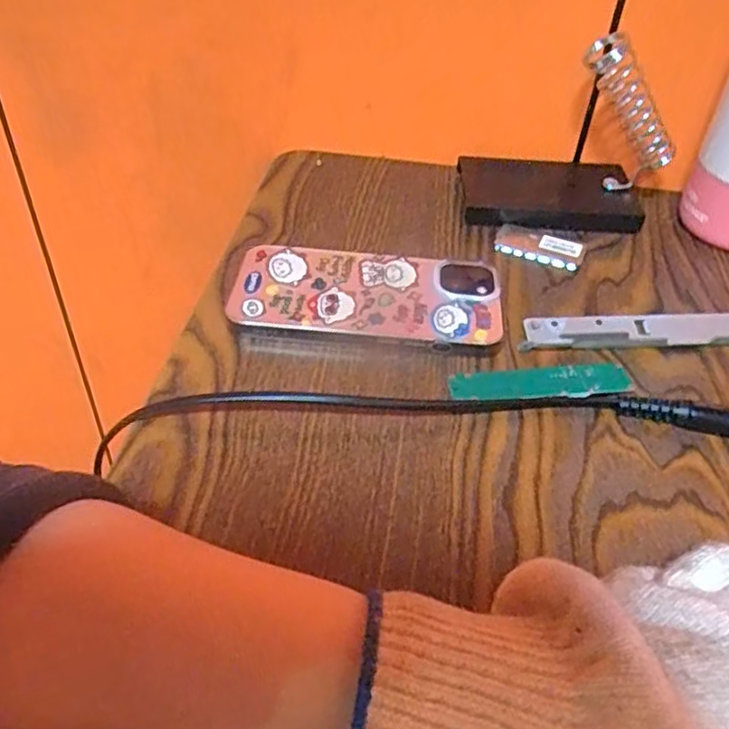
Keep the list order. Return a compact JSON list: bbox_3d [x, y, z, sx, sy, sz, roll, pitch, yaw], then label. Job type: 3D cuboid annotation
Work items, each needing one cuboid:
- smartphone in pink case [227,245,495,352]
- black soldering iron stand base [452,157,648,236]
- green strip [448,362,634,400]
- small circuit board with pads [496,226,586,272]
[{"bbox_3d":[0.001,-0.036,0.371,0.141,0.013,0.067,3,45,0],"label":"smartphone in pink case"},{"bbox_3d":[0.124,-0.113,0.464,0.114,0.018,0.073,1,45,-2],"label":"black soldering iron stand base"},{"bbox_3d":[0.084,0.008,0.334,0.084,0.004,0.018,-4,55,-2],"label":"green strip"},{"bbox_3d":[0.107,-0.072,0.426,0.053,0.005,0.026,11,45,9],"label":"small circuit board with pads"}]

